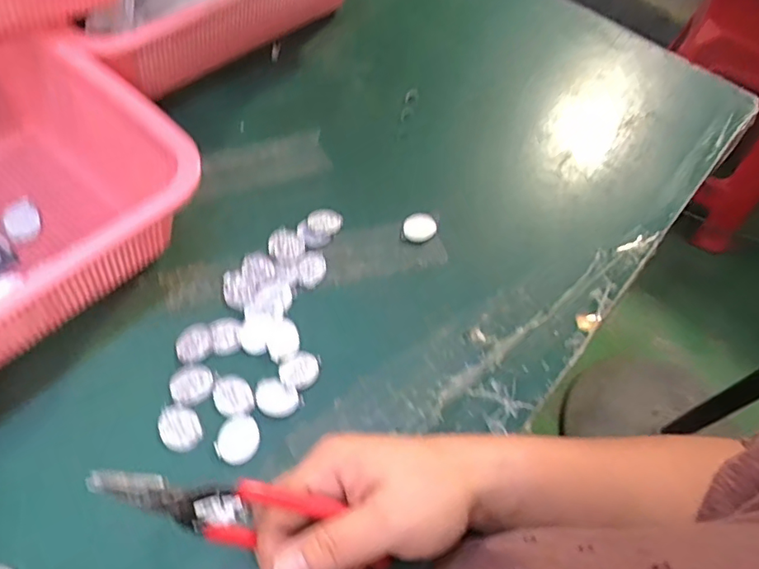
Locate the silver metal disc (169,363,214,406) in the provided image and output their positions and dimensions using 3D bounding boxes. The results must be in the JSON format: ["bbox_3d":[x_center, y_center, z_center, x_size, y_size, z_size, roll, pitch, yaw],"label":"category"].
[{"bbox_3d":[-0.115,0.060,0.343,0.026,0.004,0.025,4,57,-5],"label":"silver metal disc"}]

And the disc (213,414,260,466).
[{"bbox_3d":[-0.083,0.091,0.330,0.024,0.004,0.028,15,56,2],"label":"disc"}]

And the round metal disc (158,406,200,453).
[{"bbox_3d":[-0.118,0.084,0.330,0.022,0.004,0.029,-17,61,-18],"label":"round metal disc"}]

